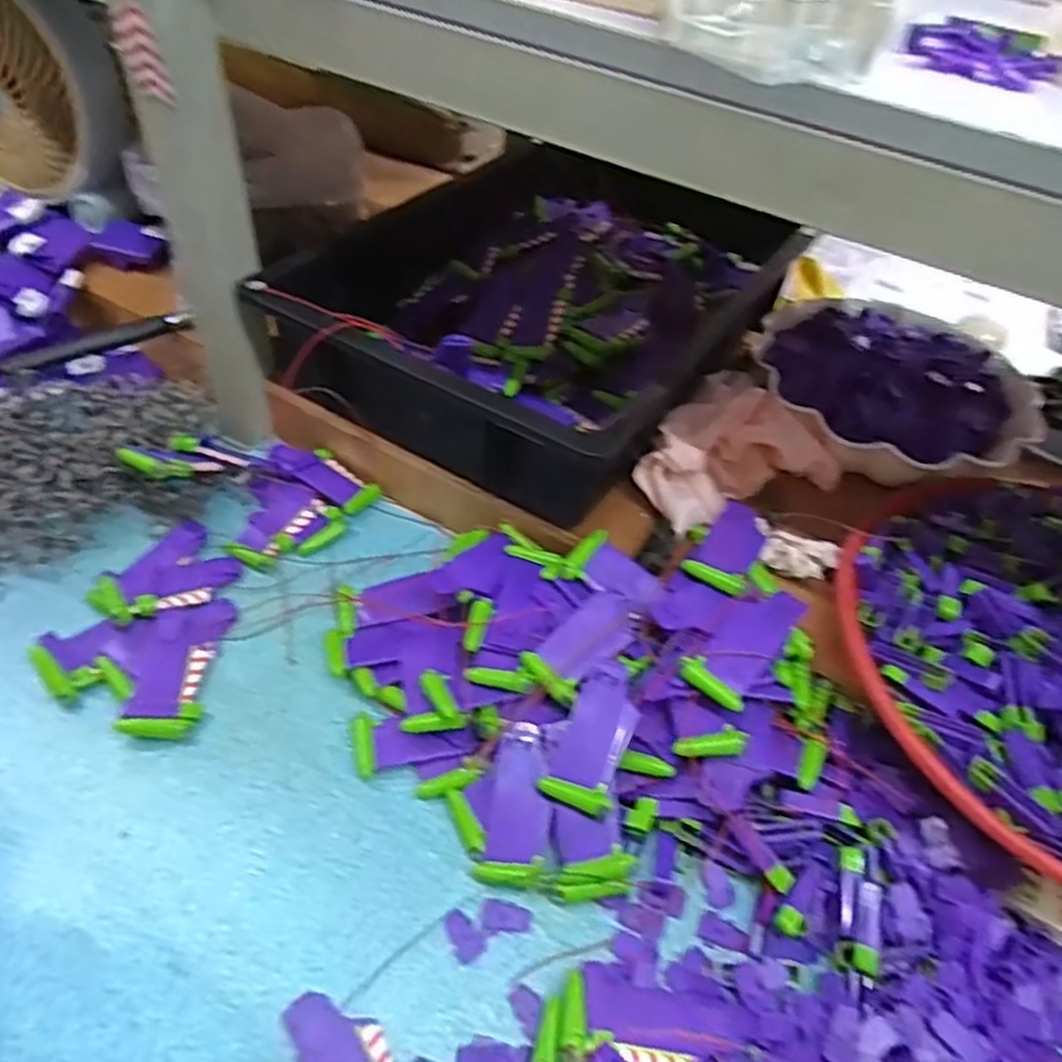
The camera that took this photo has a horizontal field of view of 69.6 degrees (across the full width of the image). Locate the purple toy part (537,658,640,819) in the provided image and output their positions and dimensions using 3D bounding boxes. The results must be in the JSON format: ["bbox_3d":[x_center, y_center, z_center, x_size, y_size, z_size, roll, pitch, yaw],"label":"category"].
[{"bbox_3d":[0.038,0.120,0.453,0.040,0.017,0.089,16,63,8],"label":"purple toy part"}]

